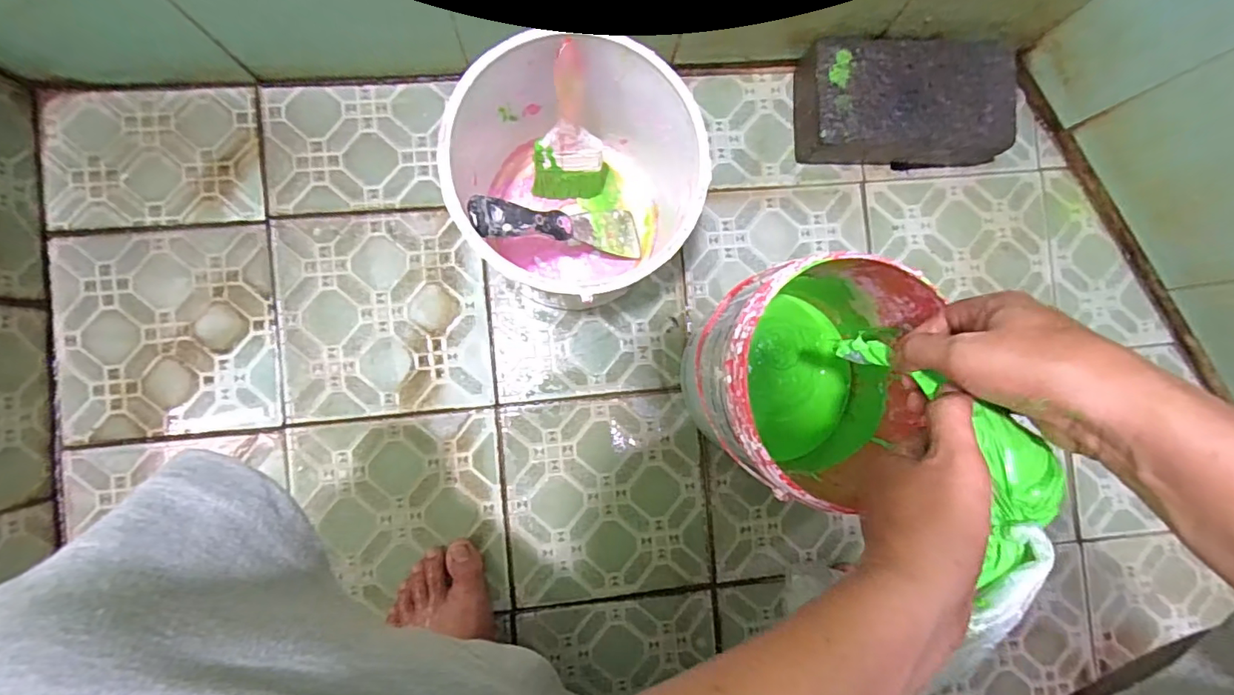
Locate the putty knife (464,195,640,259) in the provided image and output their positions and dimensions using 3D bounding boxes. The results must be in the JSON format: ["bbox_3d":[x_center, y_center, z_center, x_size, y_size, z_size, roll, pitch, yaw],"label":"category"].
[{"bbox_3d":[-0.041,-0.105,0.471,0.013,0.210,0.044,-12,88,35],"label":"putty knife"}]

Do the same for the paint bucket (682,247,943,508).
[{"bbox_3d":[0.159,0.028,0.466,0.171,0.193,0.180,0,88,-5],"label":"paint bucket"}]

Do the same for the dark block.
[{"bbox_3d":[0.286,-0.243,0.545,0.201,0.062,0.108,-1,88,-5],"label":"dark block"}]

